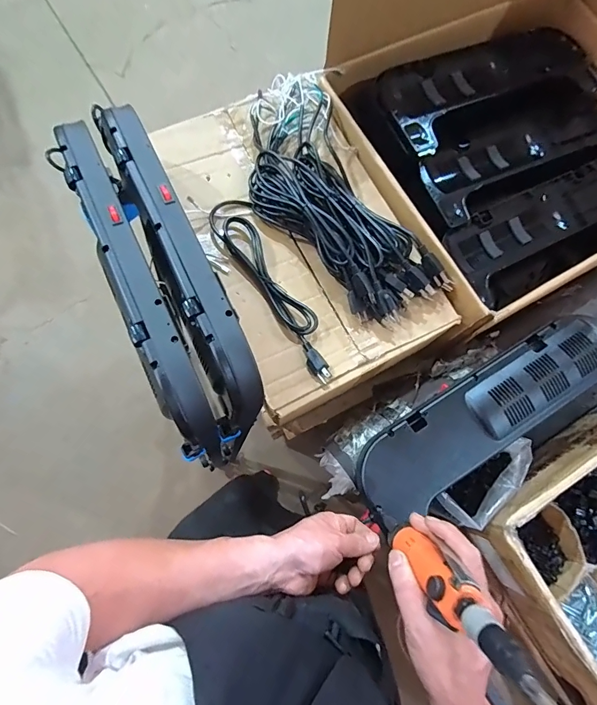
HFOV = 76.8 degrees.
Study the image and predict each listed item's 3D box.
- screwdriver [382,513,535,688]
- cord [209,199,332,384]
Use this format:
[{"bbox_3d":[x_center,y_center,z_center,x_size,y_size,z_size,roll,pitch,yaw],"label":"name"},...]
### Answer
[{"bbox_3d":[0.130,0.211,0.353,0.035,0.226,0.030,-26,94,-8],"label":"screwdriver"},{"bbox_3d":[-0.041,-0.105,0.594,0.071,0.021,0.339,-28,78,-9],"label":"cord"}]

